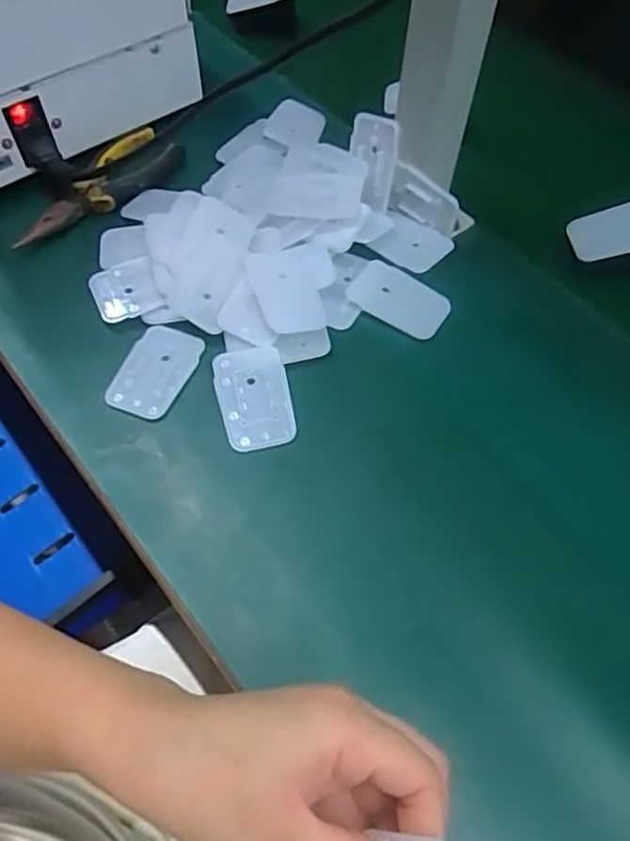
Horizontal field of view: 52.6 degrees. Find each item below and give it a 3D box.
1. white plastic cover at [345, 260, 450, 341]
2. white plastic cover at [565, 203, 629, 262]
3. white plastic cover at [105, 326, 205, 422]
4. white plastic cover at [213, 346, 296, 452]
[{"bbox_3d":[0.059,-0.086,0.448,0.069,0.004,0.043,33,68,18],"label":"white plastic cover"},{"bbox_3d":[0.226,-0.141,0.473,0.068,0.004,0.040,-14,67,14],"label":"white plastic cover"},{"bbox_3d":[-0.105,-0.033,0.420,0.043,0.007,0.066,16,64,10],"label":"white plastic cover"},{"bbox_3d":[-0.039,-0.015,0.407,0.045,0.010,0.068,-13,62,-5],"label":"white plastic cover"}]

